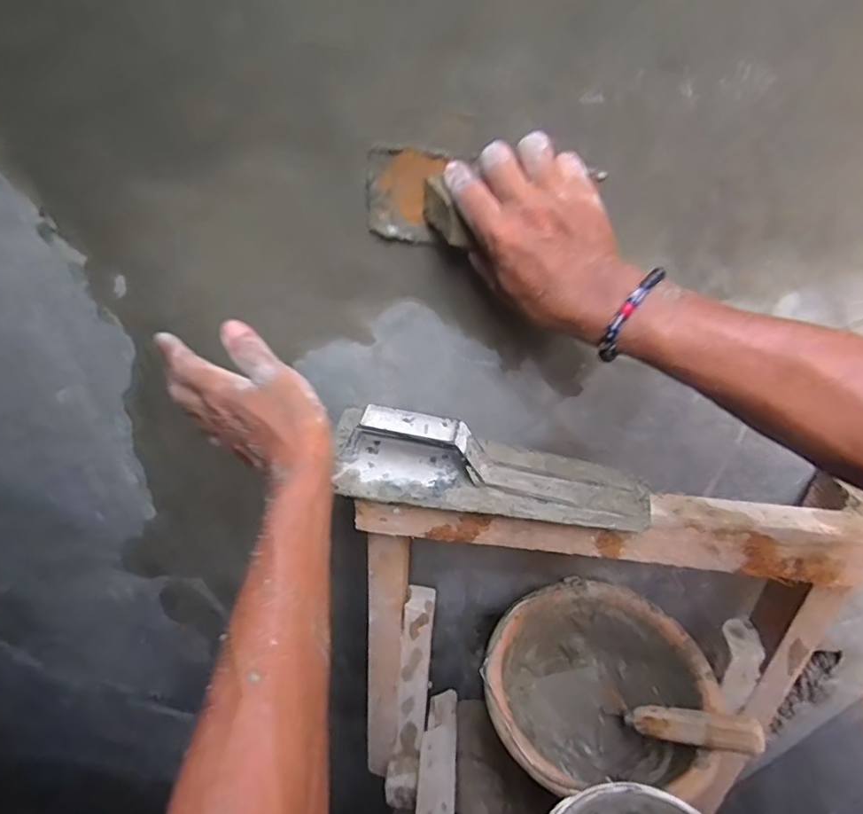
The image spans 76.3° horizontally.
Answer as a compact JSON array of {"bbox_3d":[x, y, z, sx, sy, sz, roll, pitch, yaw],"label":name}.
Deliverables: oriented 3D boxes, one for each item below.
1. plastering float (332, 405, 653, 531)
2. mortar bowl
[{"bbox_3d":[0.046,0.045,0.485,0.292,0.054,0.093,7,43,7],"label":"plastering float"},{"bbox_3d":[0.193,0.347,0.663,0.258,0.119,0.230,-3,42,-4],"label":"mortar bowl"}]

